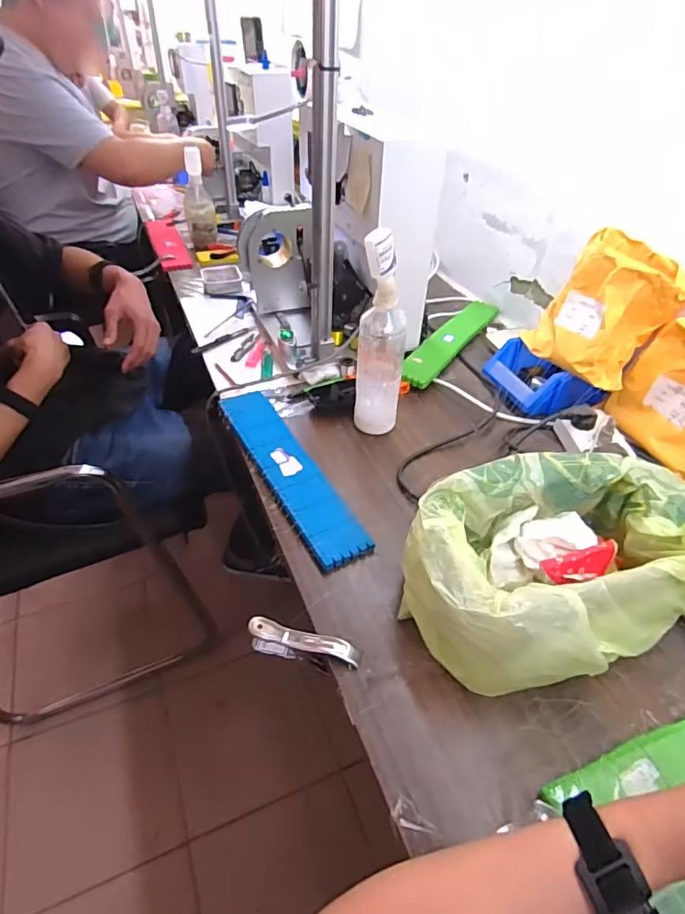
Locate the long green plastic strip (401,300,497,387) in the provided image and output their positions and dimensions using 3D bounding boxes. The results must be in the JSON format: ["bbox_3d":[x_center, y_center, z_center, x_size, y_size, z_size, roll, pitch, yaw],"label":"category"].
[{"bbox_3d":[0.199,-0.215,0.925,0.063,0.023,0.345,26,47,24],"label":"long green plastic strip"}]

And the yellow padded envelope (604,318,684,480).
[{"bbox_3d":[0.457,-0.075,0.683,0.030,0.160,0.167,-7,45,-25],"label":"yellow padded envelope"}]

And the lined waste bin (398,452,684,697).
[{"bbox_3d":[0.216,0.103,0.504,0.297,0.119,0.190,-14,45,-17],"label":"lined waste bin"}]

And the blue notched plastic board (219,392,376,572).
[{"bbox_3d":[-0.077,0.011,0.674,0.069,0.016,0.337,-20,46,-22],"label":"blue notched plastic board"}]

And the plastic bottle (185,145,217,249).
[{"bbox_3d":[-0.351,-0.624,1.224,0.073,0.203,0.069,-9,43,-12],"label":"plastic bottle"}]

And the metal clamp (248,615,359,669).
[{"bbox_3d":[-0.039,0.193,0.511,0.115,0.043,0.021,14,43,13],"label":"metal clamp"}]

